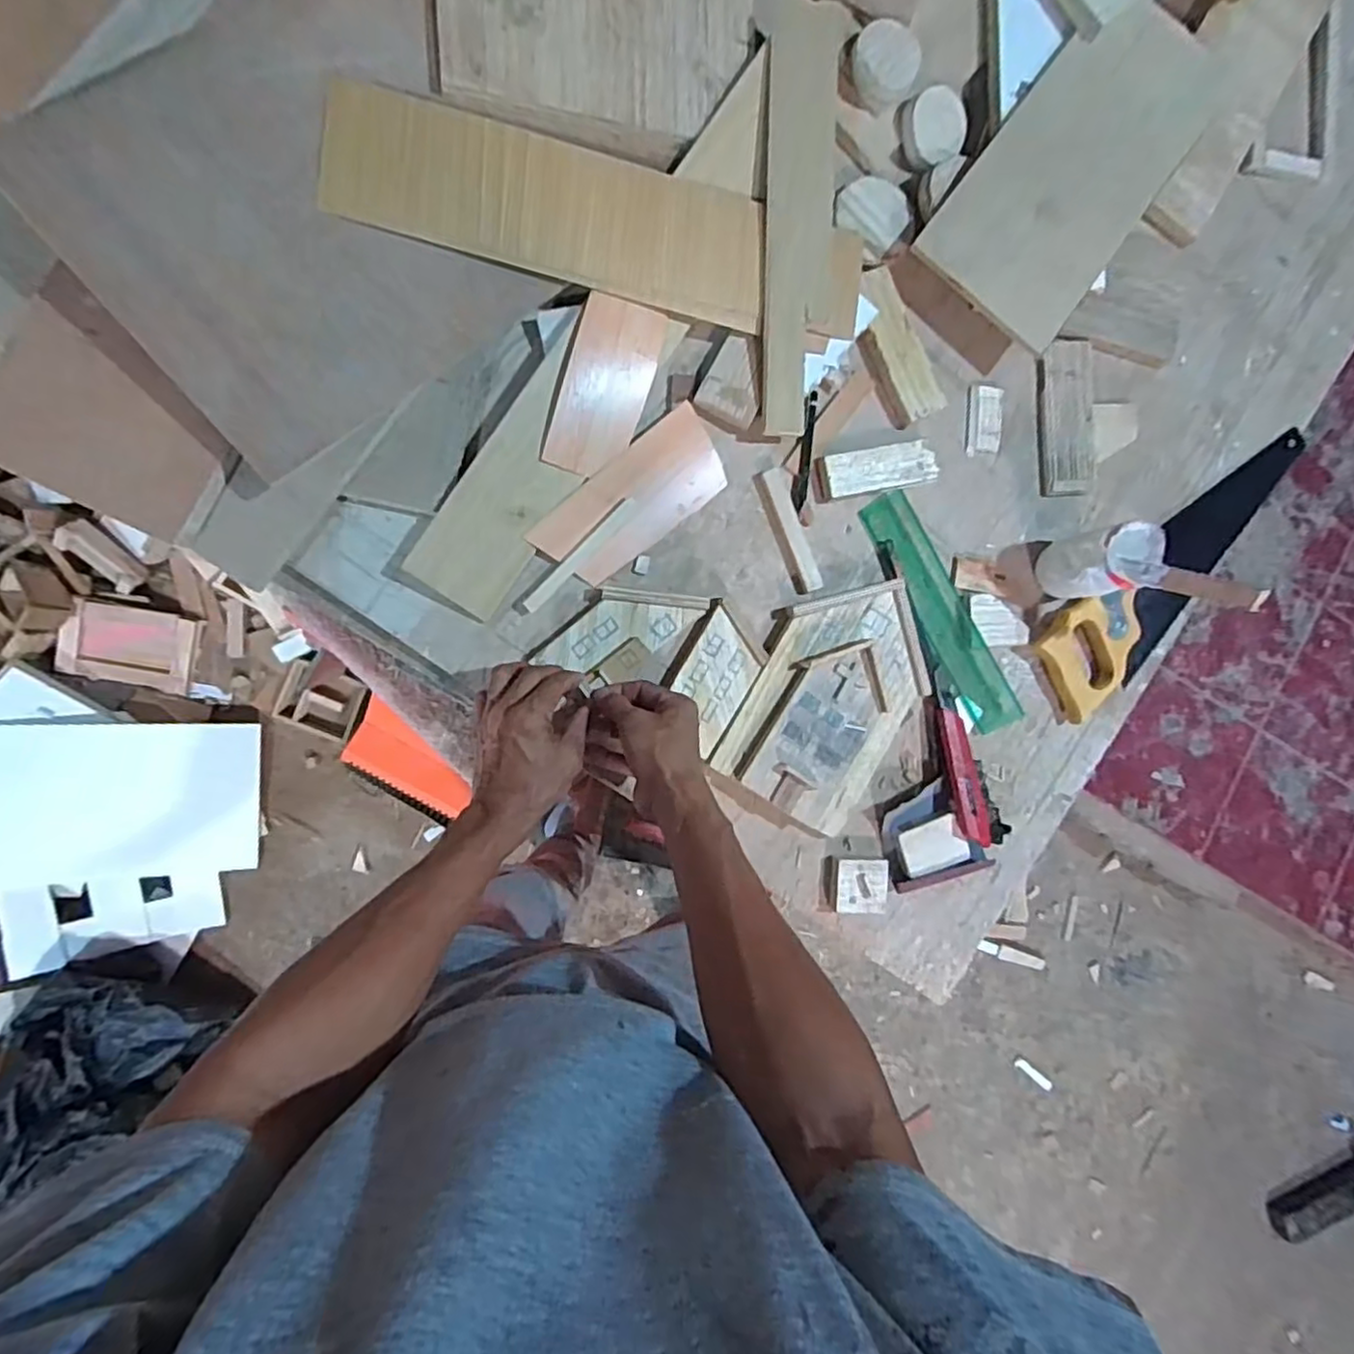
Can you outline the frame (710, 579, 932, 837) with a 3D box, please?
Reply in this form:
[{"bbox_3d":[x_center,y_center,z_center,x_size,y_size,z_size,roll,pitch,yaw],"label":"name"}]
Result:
[{"bbox_3d":[0.144,0.016,0.637,0.145,0.031,0.231,34,84,-8],"label":"frame"}]

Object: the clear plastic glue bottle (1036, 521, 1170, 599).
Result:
[{"bbox_3d":[0.399,-0.109,0.646,0.065,0.106,0.065,-6,91,-10],"label":"clear plastic glue bottle"}]

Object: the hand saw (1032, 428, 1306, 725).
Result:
[{"bbox_3d":[0.534,-0.111,0.712,0.411,0.029,0.099,-37,96,-8],"label":"hand saw"}]

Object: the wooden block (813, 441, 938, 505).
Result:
[{"bbox_3d":[0.193,-0.201,0.659,0.121,0.014,0.043,-12,92,-10],"label":"wooden block"}]

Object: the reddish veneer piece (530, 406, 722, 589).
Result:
[{"bbox_3d":[-0.038,-0.162,0.627,0.186,0.004,0.079,-41,102,-8],"label":"reddish veneer piece"}]

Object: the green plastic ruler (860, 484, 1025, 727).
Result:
[{"bbox_3d":[0.262,-0.063,0.673,0.049,0.010,0.252,-29,92,4],"label":"green plastic ruler"}]

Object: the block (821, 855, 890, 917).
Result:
[{"bbox_3d":[0.169,0.199,0.649,0.054,0.026,0.050,6,89,-10],"label":"block"}]

